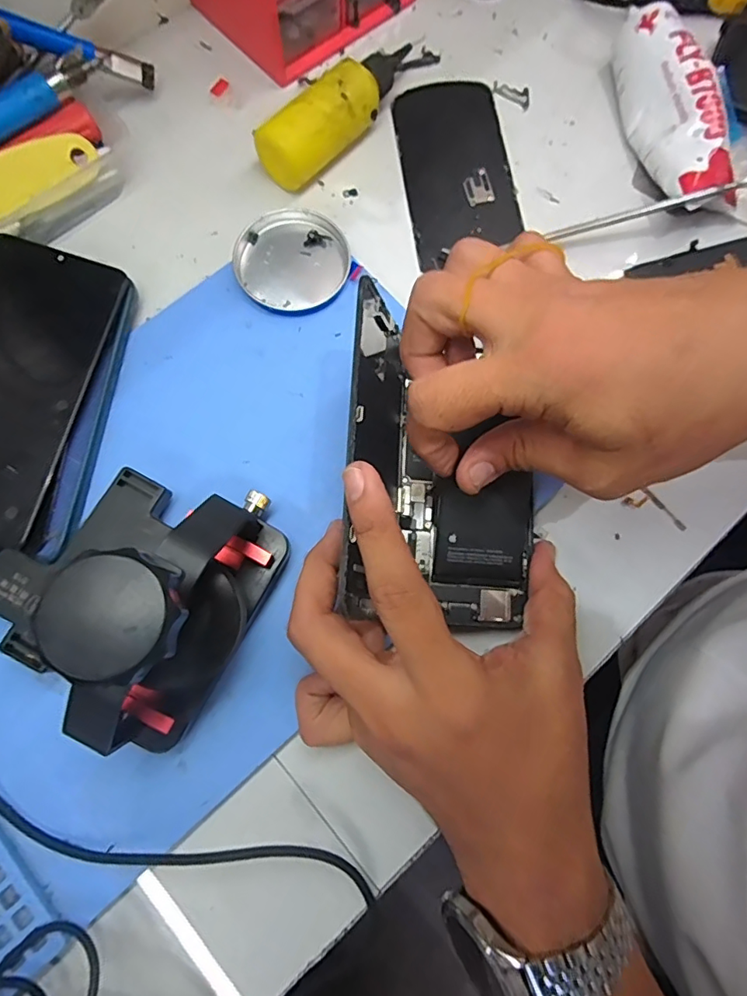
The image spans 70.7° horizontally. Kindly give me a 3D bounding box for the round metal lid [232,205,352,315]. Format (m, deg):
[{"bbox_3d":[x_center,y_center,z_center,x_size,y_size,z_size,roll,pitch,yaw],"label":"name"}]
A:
[{"bbox_3d":[-0.048,-0.137,0.307,0.065,0.015,0.062,0,76,-2],"label":"round metal lid"}]

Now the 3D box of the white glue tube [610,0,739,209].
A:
[{"bbox_3d":[0.186,-0.239,0.324,0.048,0.037,0.141,-6,76,-3],"label":"white glue tube"}]

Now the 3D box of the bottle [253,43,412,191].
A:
[{"bbox_3d":[-0.018,-0.238,0.323,0.033,0.037,0.122,40,78,8],"label":"bottle"}]

